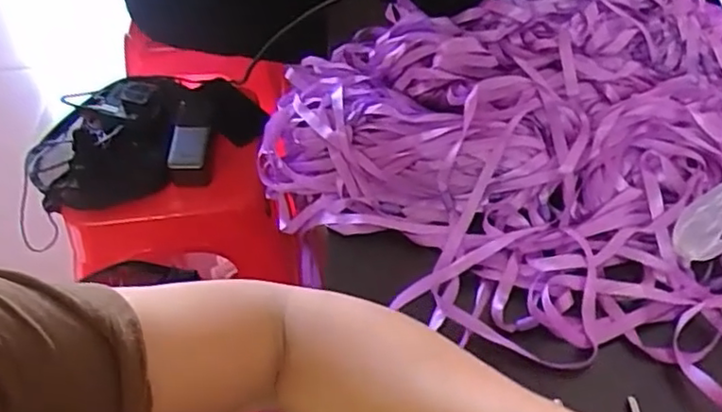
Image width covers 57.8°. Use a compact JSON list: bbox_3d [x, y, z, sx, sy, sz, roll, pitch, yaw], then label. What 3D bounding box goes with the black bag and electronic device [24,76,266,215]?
[{"bbox_3d":[-0.338,-0.125,1.019,0.352,0.086,0.242,-23,52,-19],"label":"black bag and electronic device"}]

